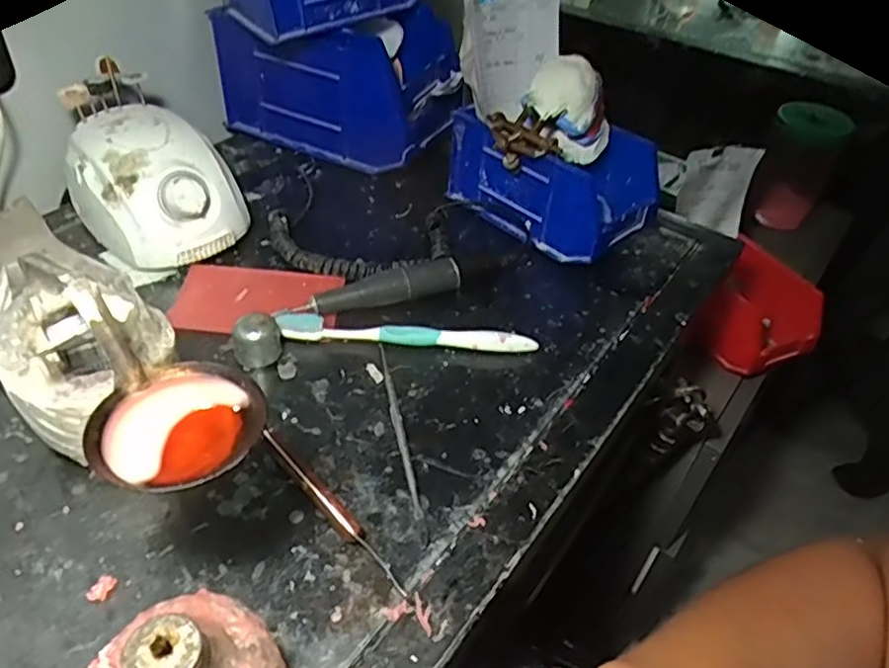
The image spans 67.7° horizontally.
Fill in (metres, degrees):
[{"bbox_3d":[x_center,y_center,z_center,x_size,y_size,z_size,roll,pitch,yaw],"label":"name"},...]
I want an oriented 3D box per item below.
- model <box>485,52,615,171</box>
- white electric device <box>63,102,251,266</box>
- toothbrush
[{"bbox_3d":[0.089,-0.179,0.539,0.094,0.081,0.074,13,43,7],"label":"model"},{"bbox_3d":[-0.234,-0.118,0.534,0.132,0.080,0.095,33,49,26],"label":"white electric device"},{"bbox_3d":[-0.026,0.000,0.481,0.184,0.016,0.014,4,42,-2],"label":"toothbrush"}]

